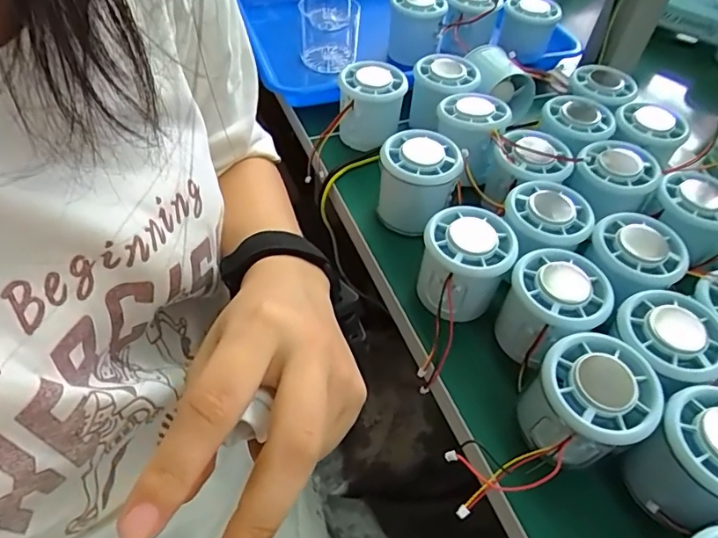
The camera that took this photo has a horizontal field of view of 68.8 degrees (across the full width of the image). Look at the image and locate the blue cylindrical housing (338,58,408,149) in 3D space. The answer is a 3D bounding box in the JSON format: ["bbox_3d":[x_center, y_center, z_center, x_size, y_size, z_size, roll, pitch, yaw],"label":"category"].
[{"bbox_3d":[0.010,-0.138,0.440,0.054,0.054,0.053,6,49,-2],"label":"blue cylindrical housing"}]

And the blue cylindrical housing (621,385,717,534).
[{"bbox_3d":[0.167,0.092,0.256,0.058,0.048,0.056,-10,52,-15],"label":"blue cylindrical housing"}]

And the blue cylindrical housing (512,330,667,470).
[{"bbox_3d":[0.112,0.074,0.273,0.056,0.064,0.054,3,49,-4],"label":"blue cylindrical housing"}]

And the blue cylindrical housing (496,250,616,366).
[{"bbox_3d":[0.113,0.025,0.316,0.052,0.058,0.055,-20,55,-22],"label":"blue cylindrical housing"}]

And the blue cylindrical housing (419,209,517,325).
[{"bbox_3d":[0.063,0.001,0.330,0.053,0.061,0.053,3,49,-4],"label":"blue cylindrical housing"}]

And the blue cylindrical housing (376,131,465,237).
[{"bbox_3d":[0.041,-0.063,0.379,0.053,0.058,0.056,-25,57,-25],"label":"blue cylindrical housing"}]

